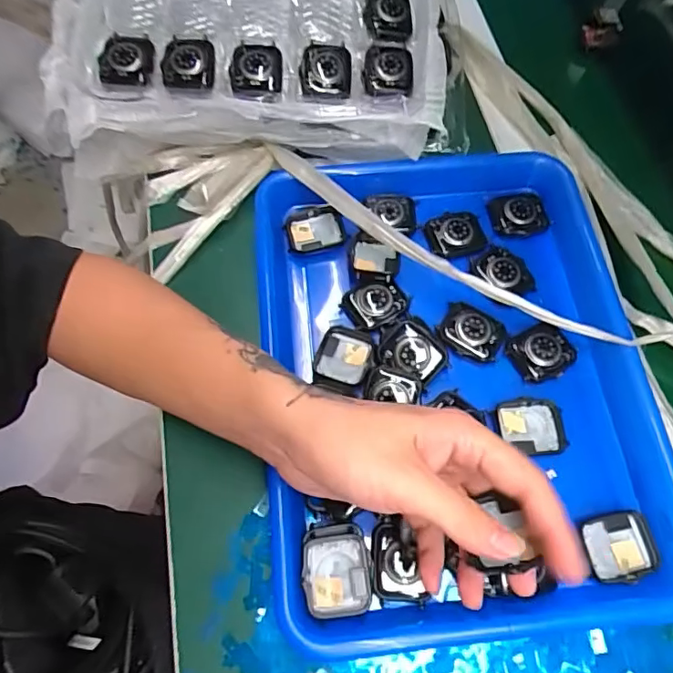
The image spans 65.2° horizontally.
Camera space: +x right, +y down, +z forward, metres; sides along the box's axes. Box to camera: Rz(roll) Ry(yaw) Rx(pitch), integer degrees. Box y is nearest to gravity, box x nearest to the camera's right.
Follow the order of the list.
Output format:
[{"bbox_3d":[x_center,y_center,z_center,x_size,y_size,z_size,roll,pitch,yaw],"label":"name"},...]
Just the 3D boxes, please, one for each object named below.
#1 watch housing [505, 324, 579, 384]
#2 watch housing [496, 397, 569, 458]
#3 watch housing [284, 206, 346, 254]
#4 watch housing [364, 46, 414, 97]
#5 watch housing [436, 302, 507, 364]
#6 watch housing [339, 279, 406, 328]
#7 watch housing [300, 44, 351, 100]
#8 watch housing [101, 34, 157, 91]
[{"bbox_3d":[0.145,0.010,0.371,0.042,0.014,0.038,-27,69,-12],"label":"watch housing"},{"bbox_3d":[0.130,0.062,0.353,0.040,0.013,0.038,-6,66,-3],"label":"watch housing"},{"bbox_3d":[-0.018,-0.083,0.415,0.045,0.017,0.040,-14,70,4],"label":"watch housing"},{"bbox_3d":[0.040,-0.207,0.407,0.037,0.010,0.050,3,66,1],"label":"watch housing"},{"bbox_3d":[0.098,-0.005,0.377,0.045,0.008,0.040,19,67,8],"label":"watch housing"},{"bbox_3d":[0.028,-0.025,0.385,0.043,0.014,0.032,-21,68,-9],"label":"watch housing"},{"bbox_3d":[-0.008,-0.207,0.405,0.037,0.011,0.057,2,66,1],"label":"watch housing"},{"bbox_3d":[-0.162,-0.211,0.409,0.041,0.011,0.057,-11,66,-5],"label":"watch housing"}]

